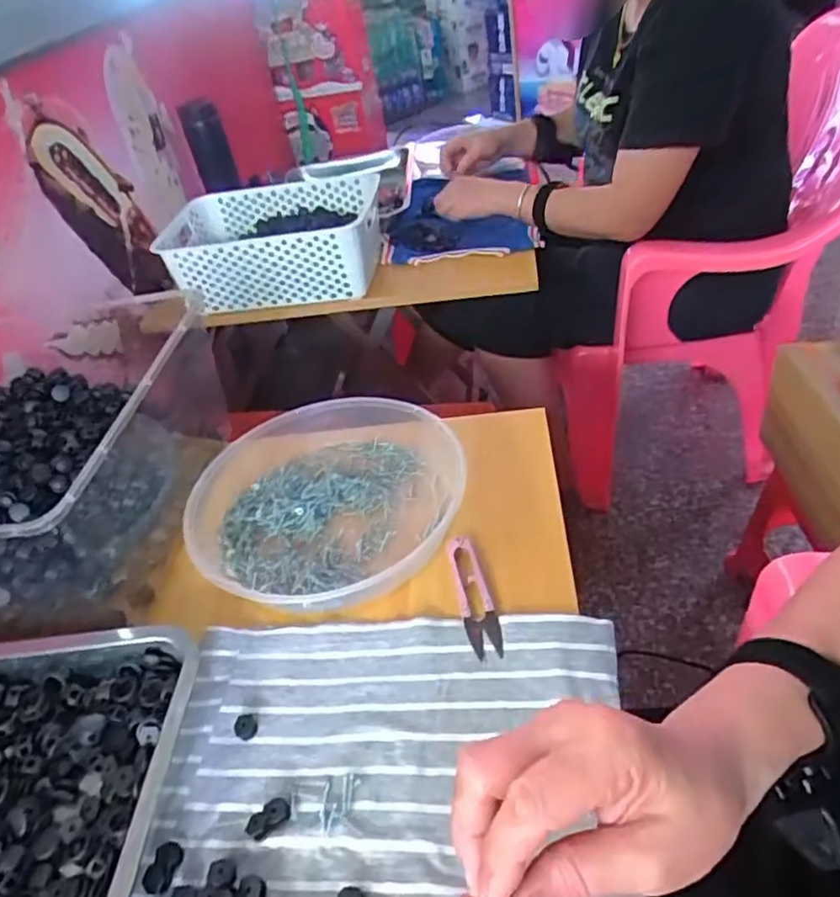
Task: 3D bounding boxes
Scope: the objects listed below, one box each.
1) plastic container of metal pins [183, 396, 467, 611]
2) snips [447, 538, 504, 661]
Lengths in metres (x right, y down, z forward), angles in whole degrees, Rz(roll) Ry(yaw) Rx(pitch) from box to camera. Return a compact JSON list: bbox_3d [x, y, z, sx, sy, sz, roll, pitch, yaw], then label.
[{"bbox_3d":[-0.081,0.033,0.557,0.221,0.038,0.209,-4,41,4],"label":"plastic container of metal pins"},{"bbox_3d":[0.039,0.104,0.474,0.022,0.010,0.099,-11,41,-4],"label":"snips"}]

